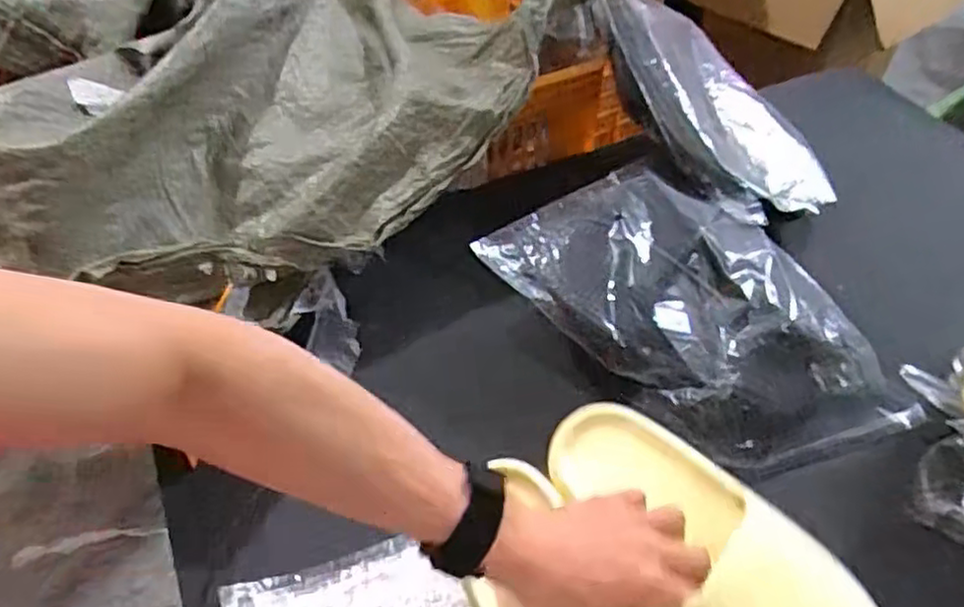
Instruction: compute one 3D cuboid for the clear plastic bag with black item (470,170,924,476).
[{"bbox_3d":[0.195,0.007,0.624,0.358,0.089,0.214,34,57,28],"label":"clear plastic bag with black item"}]

